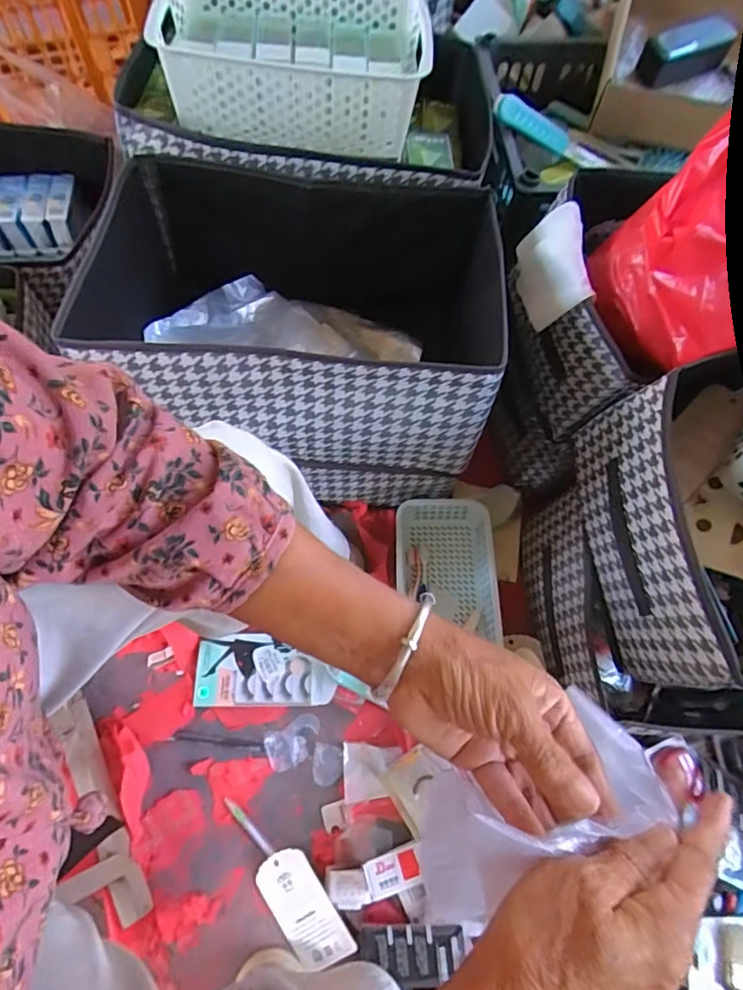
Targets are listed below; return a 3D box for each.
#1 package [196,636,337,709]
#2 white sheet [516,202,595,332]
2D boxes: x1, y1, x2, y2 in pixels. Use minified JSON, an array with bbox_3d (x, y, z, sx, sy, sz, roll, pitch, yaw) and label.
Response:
[{"bbox_3d":[-0.139,0.230,0.716,0.174,0.016,0.087,0,67,-3],"label":"package"},{"bbox_3d":[0.203,-0.260,0.626,0.020,0.081,0.131,10,69,-43],"label":"white sheet"}]

